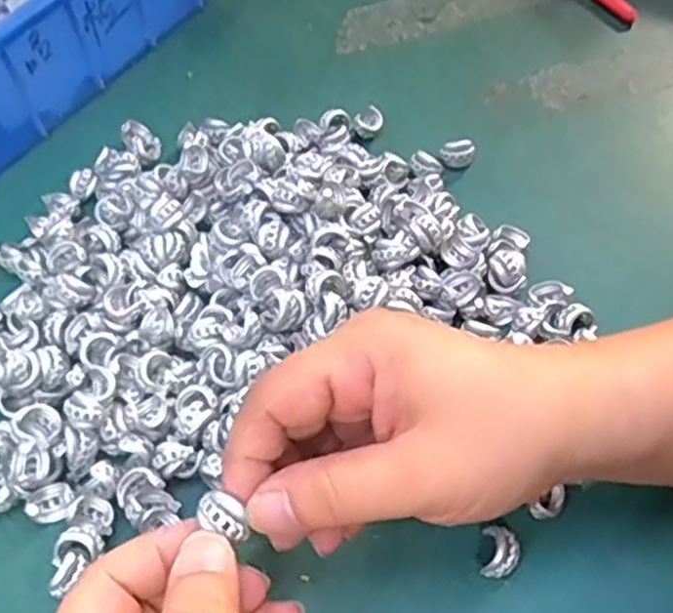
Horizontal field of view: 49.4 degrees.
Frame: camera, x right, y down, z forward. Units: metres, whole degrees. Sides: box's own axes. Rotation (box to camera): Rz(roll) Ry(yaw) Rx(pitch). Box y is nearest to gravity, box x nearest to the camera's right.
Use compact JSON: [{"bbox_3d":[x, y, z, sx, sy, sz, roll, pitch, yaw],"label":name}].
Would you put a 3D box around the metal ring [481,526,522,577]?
[{"bbox_3d":[0.060,0.090,0.267,0.013,0.010,0.017,3,56,4],"label":"metal ring"}]

